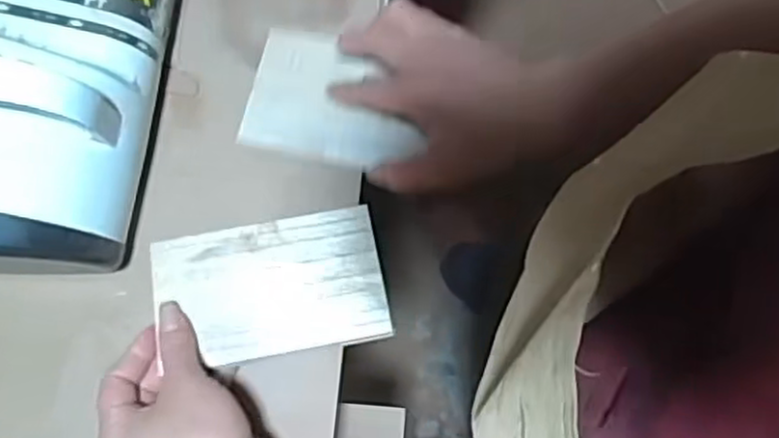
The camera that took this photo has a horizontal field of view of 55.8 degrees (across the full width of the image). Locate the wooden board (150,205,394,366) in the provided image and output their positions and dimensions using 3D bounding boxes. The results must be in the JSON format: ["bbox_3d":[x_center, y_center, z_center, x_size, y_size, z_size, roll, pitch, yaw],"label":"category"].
[{"bbox_3d":[-0.085,0.048,0.519,0.158,0.004,0.099,-10,66,-2],"label":"wooden board"}]

